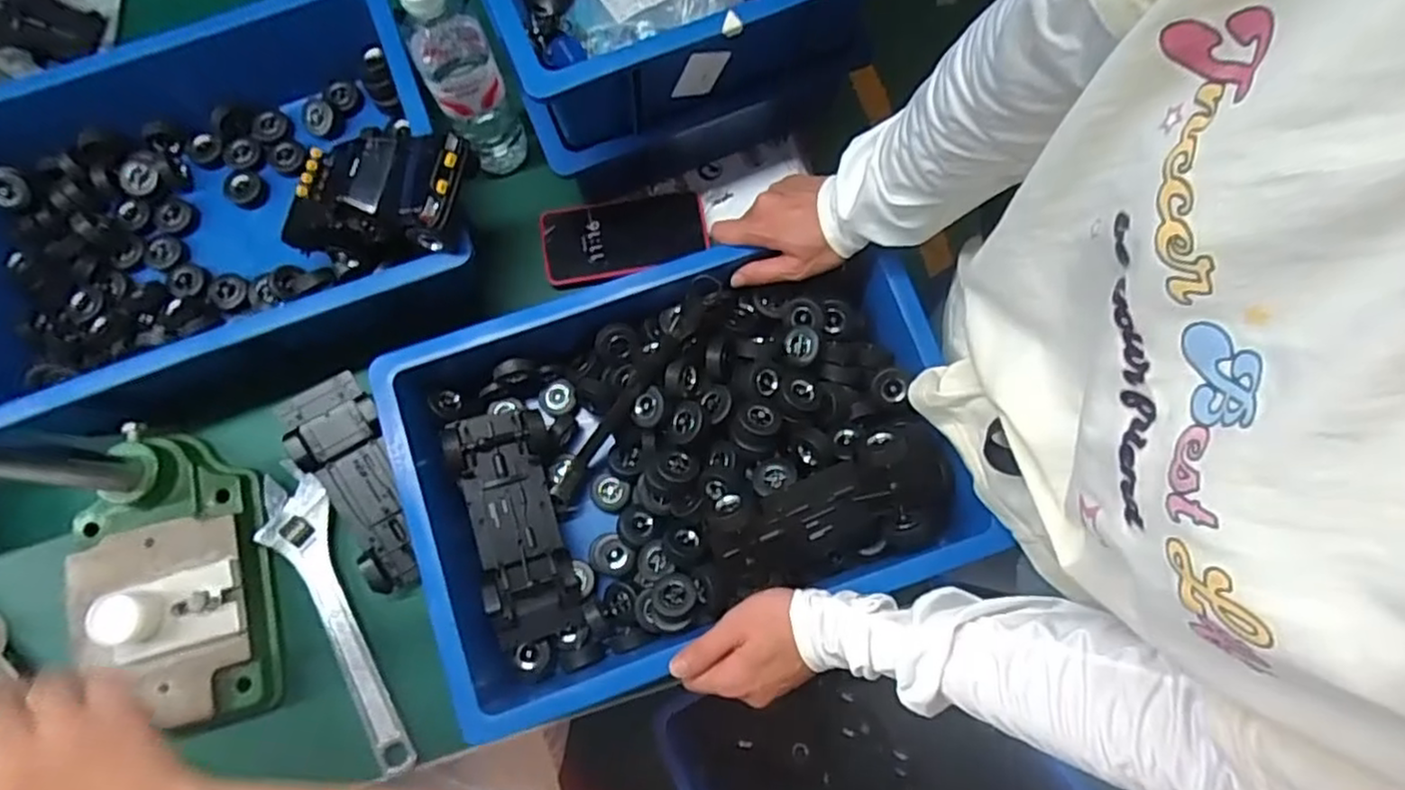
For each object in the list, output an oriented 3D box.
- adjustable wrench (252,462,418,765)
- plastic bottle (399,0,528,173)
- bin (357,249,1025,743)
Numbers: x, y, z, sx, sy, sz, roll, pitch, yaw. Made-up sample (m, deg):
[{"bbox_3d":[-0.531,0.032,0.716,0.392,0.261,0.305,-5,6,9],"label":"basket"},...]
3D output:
[{"bbox_3d":[-0.333,0.198,0.626,0.067,0.026,0.283,-23,78,-5],"label":"adjustable wrench"},{"bbox_3d":[-0.208,-0.279,0.616,0.064,0.220,0.059,-29,79,-6],"label":"plastic bottle"},{"bbox_3d":[-0.018,0.051,0.605,0.445,0.108,0.303,-21,78,-5],"label":"bin"}]

